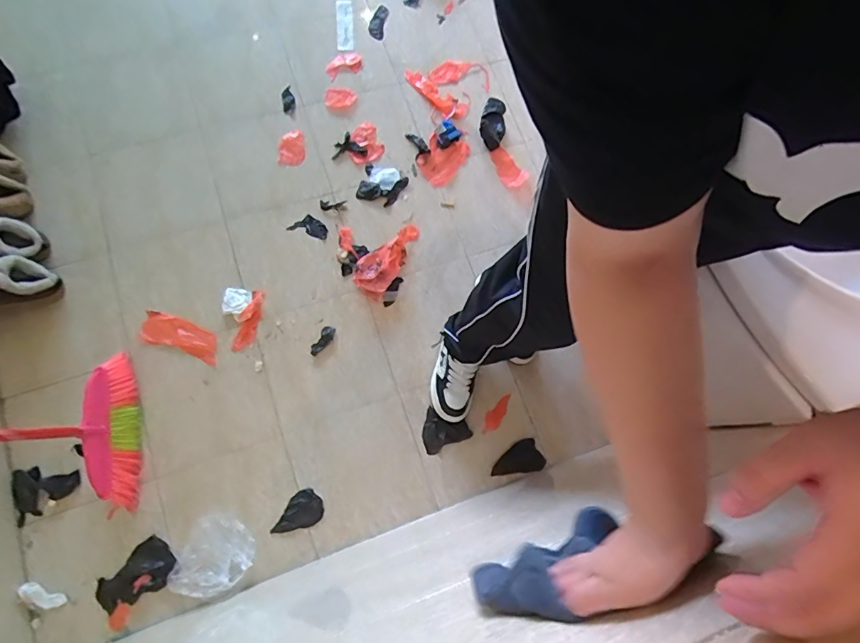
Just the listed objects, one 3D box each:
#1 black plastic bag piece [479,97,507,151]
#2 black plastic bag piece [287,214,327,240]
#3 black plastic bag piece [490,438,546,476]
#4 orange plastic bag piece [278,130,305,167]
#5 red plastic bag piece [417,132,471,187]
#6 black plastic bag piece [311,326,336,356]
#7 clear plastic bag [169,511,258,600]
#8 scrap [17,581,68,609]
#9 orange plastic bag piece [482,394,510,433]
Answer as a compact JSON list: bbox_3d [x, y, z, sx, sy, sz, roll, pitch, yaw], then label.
[{"bbox_3d":[0.199,-0.623,1.446,0.080,0.046,0.219,13,74,-1],"label":"black plastic bag piece"},{"bbox_3d":[-0.336,-0.267,1.309,0.111,0.007,0.060,19,74,0],"label":"black plastic bag piece"},{"bbox_3d":[0.212,0.346,1.145,0.129,0.029,0.079,-26,79,-11],"label":"black plastic bag piece"},{"bbox_3d":[-0.406,-0.509,1.372,0.073,0.021,0.116,0,75,-5],"label":"orange plastic bag piece"},{"bbox_3d":[0.031,-0.485,1.384,0.127,0.015,0.179,34,75,4],"label":"red plastic bag piece"},{"bbox_3d":[-0.280,0.052,1.225,0.038,0.009,0.087,28,74,3],"label":"black plastic bag piece"},{"bbox_3d":[-0.504,0.551,1.087,0.159,0.037,0.185,29,75,3],"label":"clear plastic bag"},{"bbox_3d":[-0.940,0.667,1.135,0.107,0.022,0.038,26,76,-9],"label":"scrap"},{"bbox_3d":[0.166,0.232,1.179,0.044,0.004,0.110,27,80,-3],"label":"orange plastic bag piece"}]

